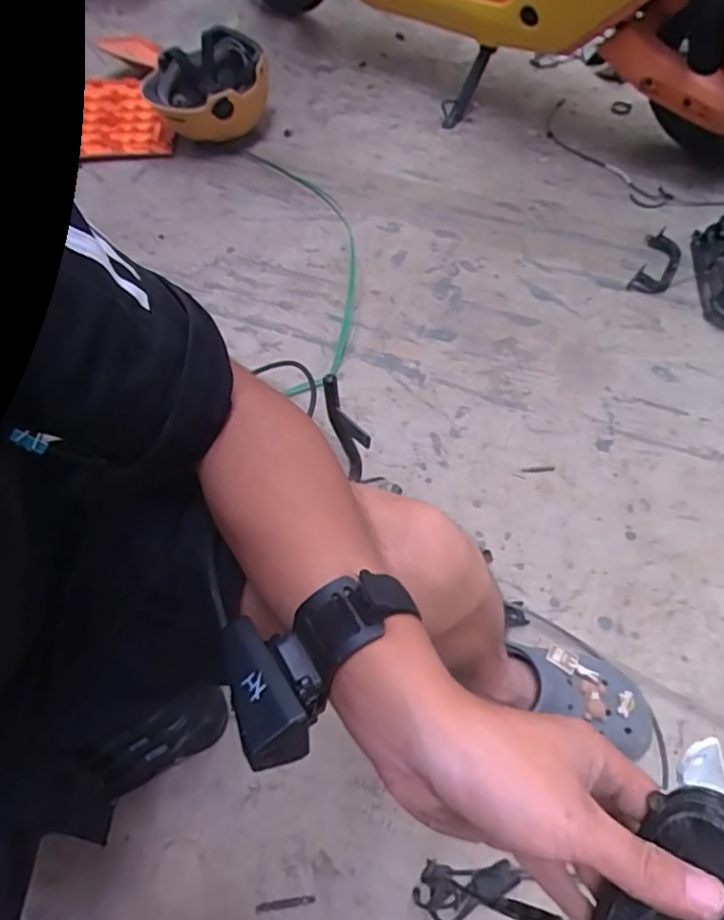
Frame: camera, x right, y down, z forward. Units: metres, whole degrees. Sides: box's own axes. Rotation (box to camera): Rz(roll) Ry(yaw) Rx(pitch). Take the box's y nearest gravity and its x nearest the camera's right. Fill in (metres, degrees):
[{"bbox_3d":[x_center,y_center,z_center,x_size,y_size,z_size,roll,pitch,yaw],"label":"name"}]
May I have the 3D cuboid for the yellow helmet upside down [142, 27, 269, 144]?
[{"bbox_3d":[-0.301,-0.721,1.187,0.225,0.134,0.198,-15,59,-7],"label":"yellow helmet upside down"}]

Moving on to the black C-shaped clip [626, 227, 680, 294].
[{"bbox_3d":[0.538,-0.359,1.099,0.068,0.026,0.155,22,62,15],"label":"black C-shaped clip"}]

